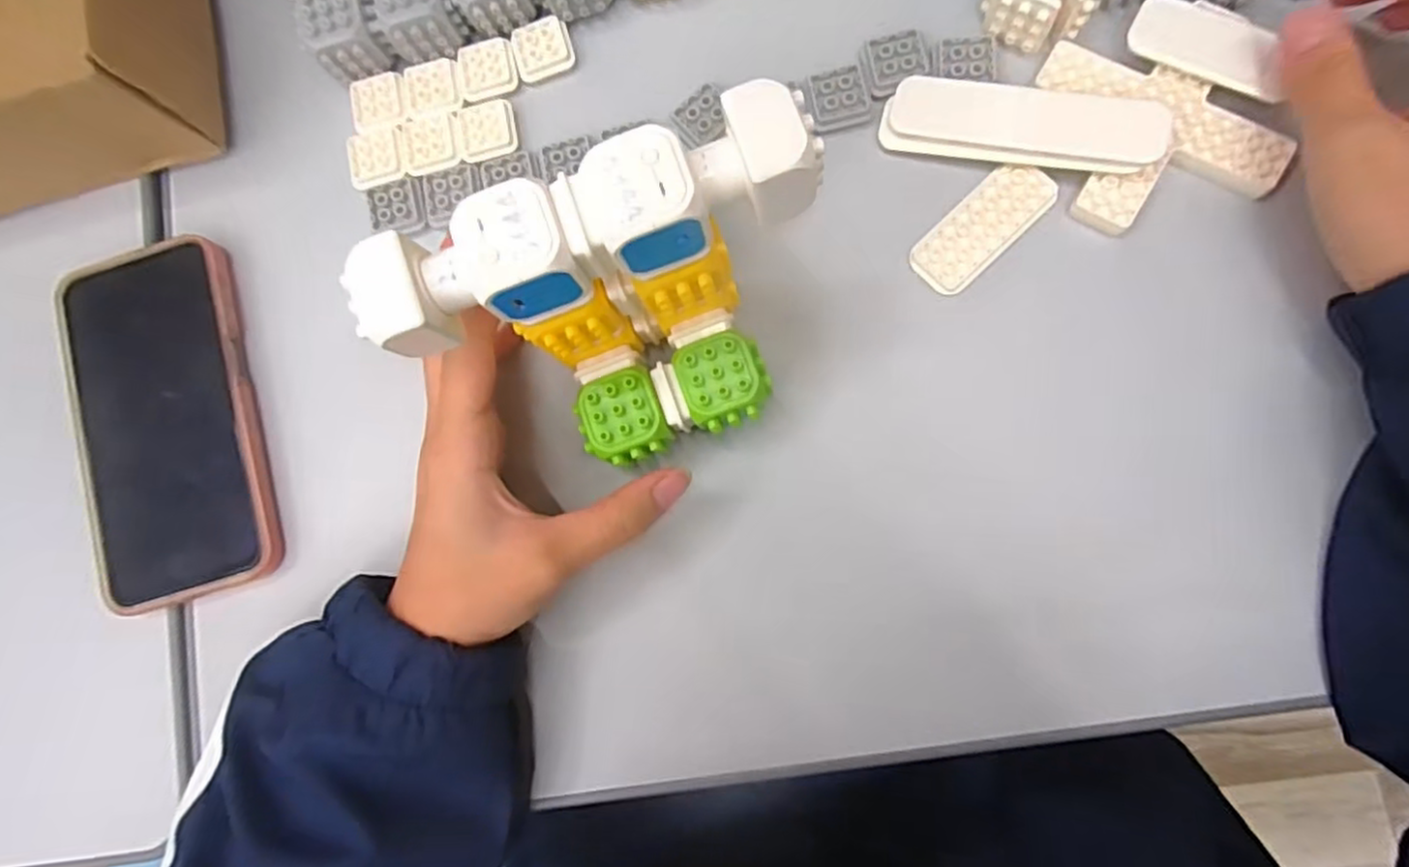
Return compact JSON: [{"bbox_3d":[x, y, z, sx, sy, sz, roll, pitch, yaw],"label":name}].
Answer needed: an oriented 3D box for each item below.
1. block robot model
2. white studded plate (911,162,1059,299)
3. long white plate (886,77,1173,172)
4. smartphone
[{"bbox_3d":[-0.024,-0.037,0.231,0.132,0.090,0.072,-21,82,3],"label":"block robot model"},{"bbox_3d":[0.119,-0.089,0.298,0.066,0.010,0.027,-43,80,-1],"label":"white studded plate"},{"bbox_3d":[0.132,-0.131,0.290,0.108,0.008,0.031,13,100,16],"label":"long white plate"},{"bbox_3d":[-0.253,-0.006,0.326,0.081,0.016,0.168,-17,80,4],"label":"smartphone"}]

